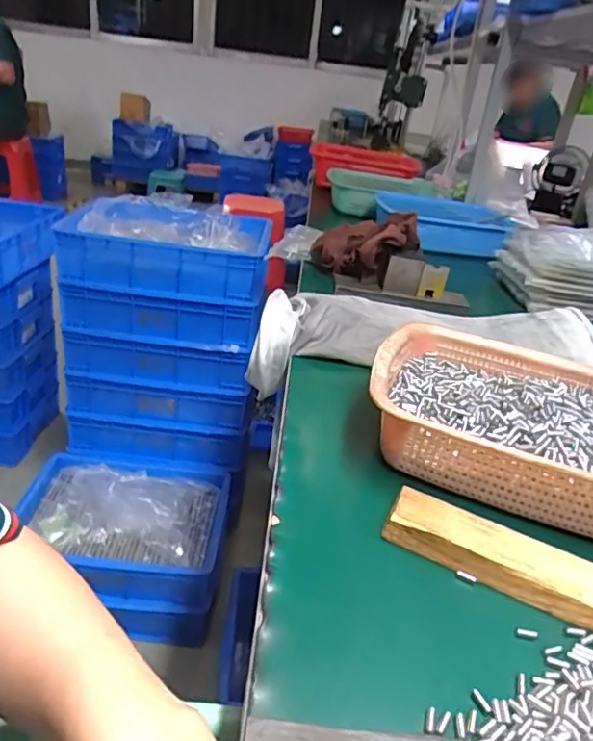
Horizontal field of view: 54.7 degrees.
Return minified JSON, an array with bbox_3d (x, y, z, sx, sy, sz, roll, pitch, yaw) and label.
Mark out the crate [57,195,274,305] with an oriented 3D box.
[{"bbox_3d":[-0.252,-0.248,1.170,0.387,0.119,0.239,6,28,-1],"label":"crate"}]

